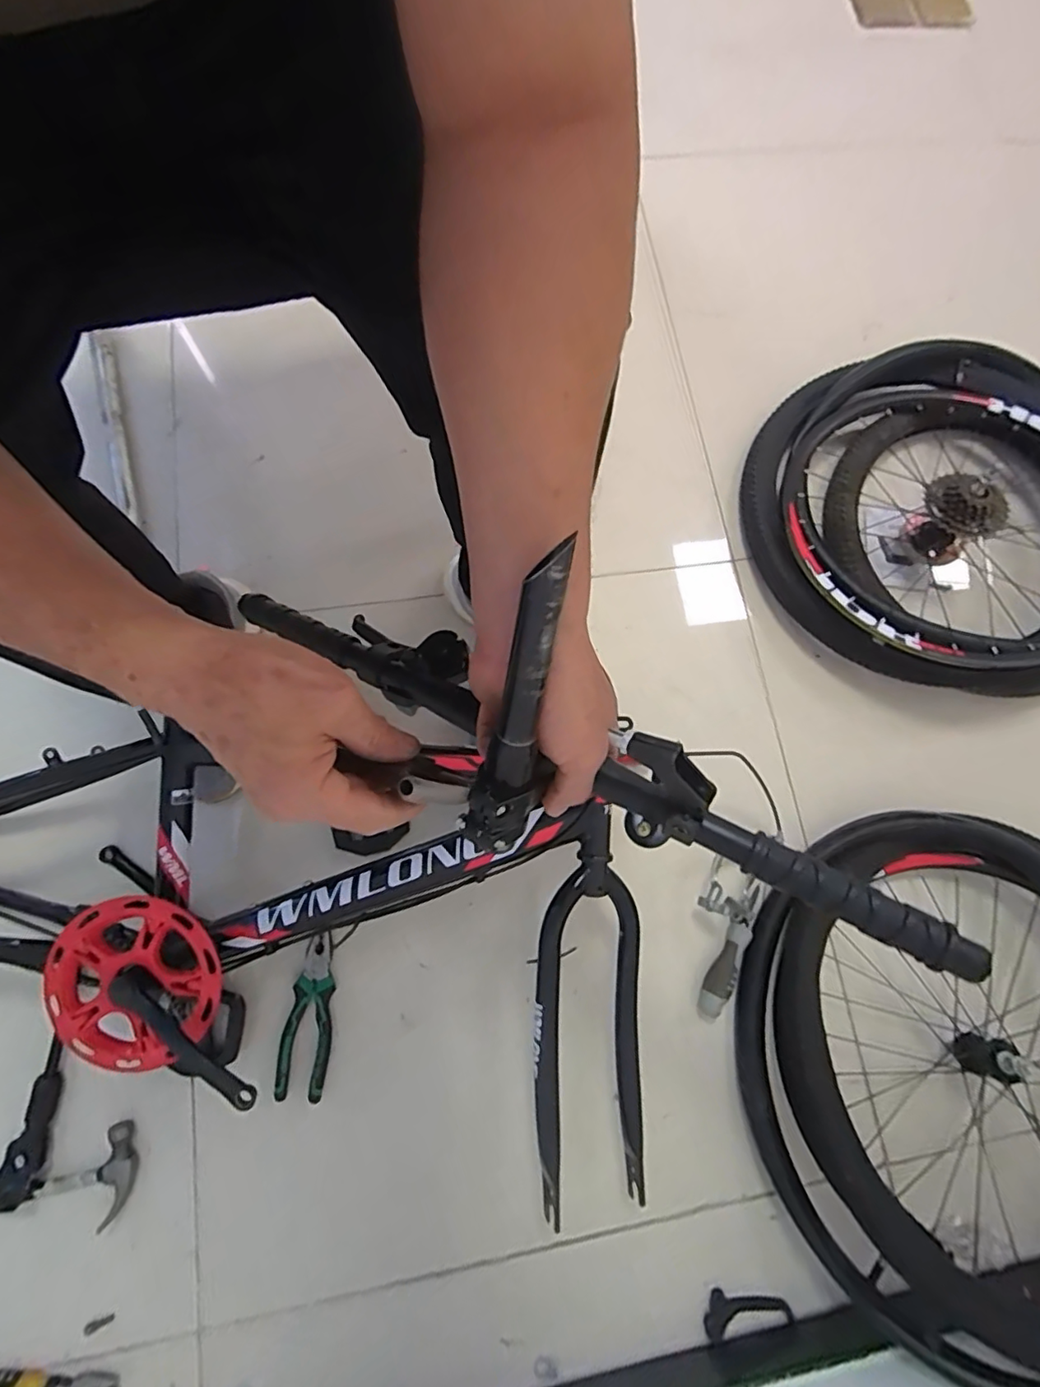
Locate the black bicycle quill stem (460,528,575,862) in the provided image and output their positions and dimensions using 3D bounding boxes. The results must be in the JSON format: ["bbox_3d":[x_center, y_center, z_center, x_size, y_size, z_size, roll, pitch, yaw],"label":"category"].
[{"bbox_3d":[0.001,0.007,0.299,0.040,0.038,0.172,12,120,2],"label":"black bicycle quill stem"}]

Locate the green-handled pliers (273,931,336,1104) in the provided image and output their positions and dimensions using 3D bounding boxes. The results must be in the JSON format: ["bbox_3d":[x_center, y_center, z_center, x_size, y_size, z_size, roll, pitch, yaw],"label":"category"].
[{"bbox_3d":[-0.246,0.379,0.667,0.057,0.021,0.173,8,76,-2],"label":"green-handled pliers"}]

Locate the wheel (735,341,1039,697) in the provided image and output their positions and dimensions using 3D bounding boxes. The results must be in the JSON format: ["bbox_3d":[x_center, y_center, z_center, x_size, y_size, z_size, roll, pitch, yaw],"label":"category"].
[{"bbox_3d":[0.599,-0.271,0.847,0.528,0.154,0.532,1,77,-4],"label":"wheel"}]

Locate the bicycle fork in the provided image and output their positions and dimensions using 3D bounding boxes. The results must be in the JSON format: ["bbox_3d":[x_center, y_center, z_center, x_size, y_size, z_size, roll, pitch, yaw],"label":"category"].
[{"bbox_3d":[0.074,0.350,0.601,0.123,0.060,0.346,0,77,-4],"label":"bicycle fork"}]

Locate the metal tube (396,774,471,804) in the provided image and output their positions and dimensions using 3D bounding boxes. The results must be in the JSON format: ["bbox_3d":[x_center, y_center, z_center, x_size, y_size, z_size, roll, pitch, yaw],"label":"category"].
[{"bbox_3d":[-0.046,0.054,0.307,0.037,0.008,0.012,15,75,-26],"label":"metal tube"}]

